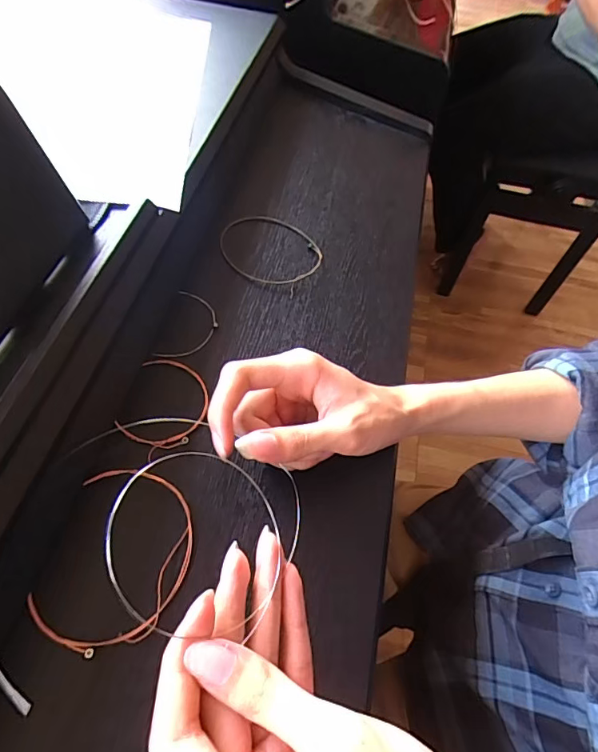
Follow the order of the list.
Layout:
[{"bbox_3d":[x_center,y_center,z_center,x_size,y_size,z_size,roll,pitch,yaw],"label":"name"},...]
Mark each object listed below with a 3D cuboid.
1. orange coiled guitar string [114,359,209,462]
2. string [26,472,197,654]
[{"bbox_3d":[-0.091,0.022,0.313,0.052,0.010,0.073,12,57,3],"label":"orange coiled guitar string"},{"bbox_3d":[-0.101,0.102,0.259,0.070,0.017,0.090,12,57,3],"label":"string"}]

